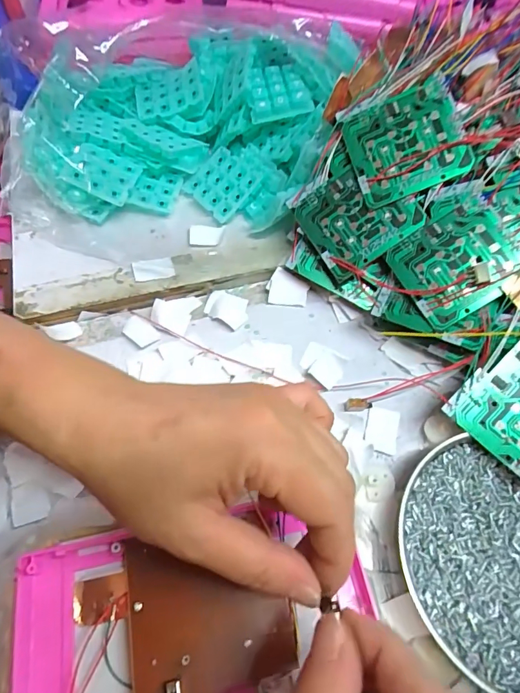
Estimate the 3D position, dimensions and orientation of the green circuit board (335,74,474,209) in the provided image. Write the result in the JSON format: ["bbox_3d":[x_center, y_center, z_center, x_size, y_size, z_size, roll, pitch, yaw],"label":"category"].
[{"bbox_3d":[0.098,-0.141,0.295,0.069,0.004,0.072,-20,84,15],"label":"green circuit board"}]

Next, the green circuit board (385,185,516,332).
[{"bbox_3d":[0.128,-0.060,0.287,0.070,0.005,0.075,-32,75,14],"label":"green circuit board"}]

